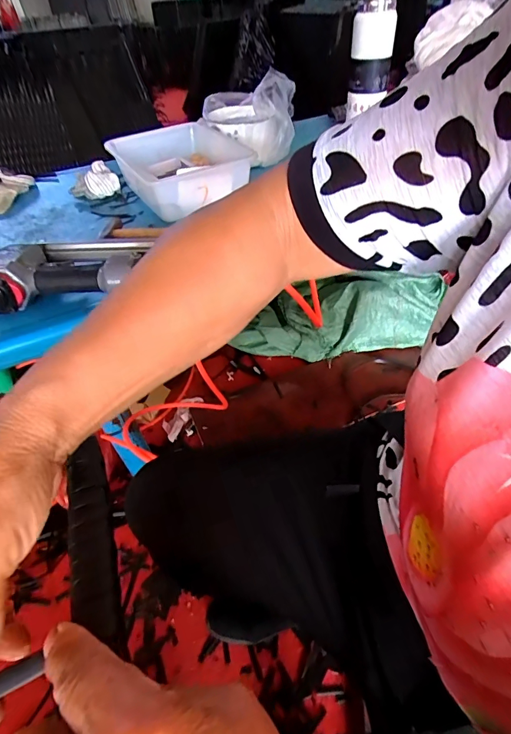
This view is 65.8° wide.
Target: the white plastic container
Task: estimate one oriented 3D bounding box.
[{"bbox_3d":[-0.128,-0.380,0.750,0.232,0.078,0.269,-22,48,-17],"label":"white plastic container"}]

